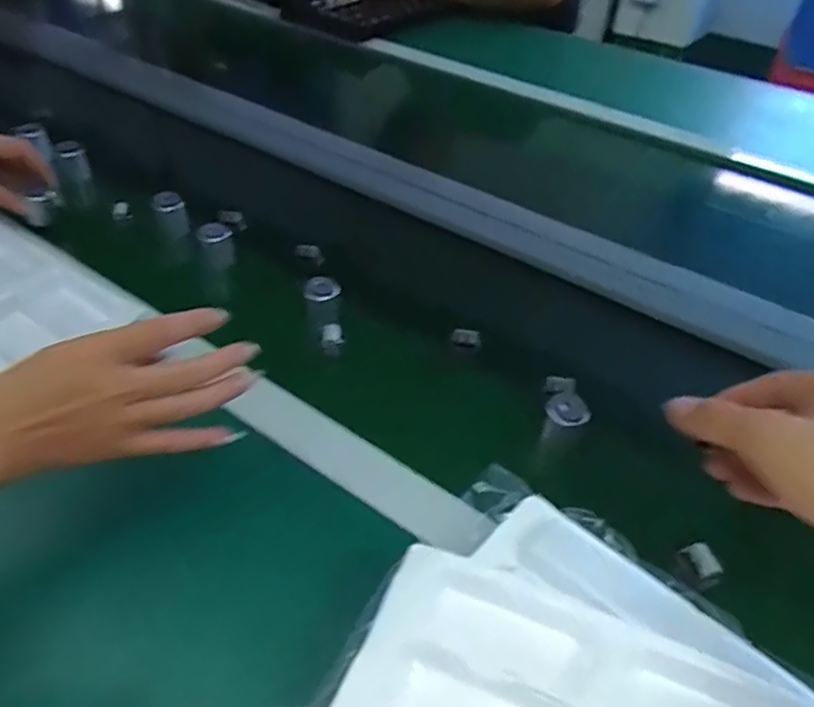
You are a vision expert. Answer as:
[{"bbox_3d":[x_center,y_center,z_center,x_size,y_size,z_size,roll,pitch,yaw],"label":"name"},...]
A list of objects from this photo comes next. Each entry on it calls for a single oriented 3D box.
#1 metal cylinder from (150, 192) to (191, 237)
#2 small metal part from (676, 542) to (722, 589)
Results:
[{"bbox_3d":[-0.250,-0.149,0.689,0.031,0.051,0.026,-15,48,-17],"label":"metal cylinder"},{"bbox_3d":[0.193,0.140,0.428,0.019,0.017,0.026,-19,50,-20],"label":"small metal part"}]

